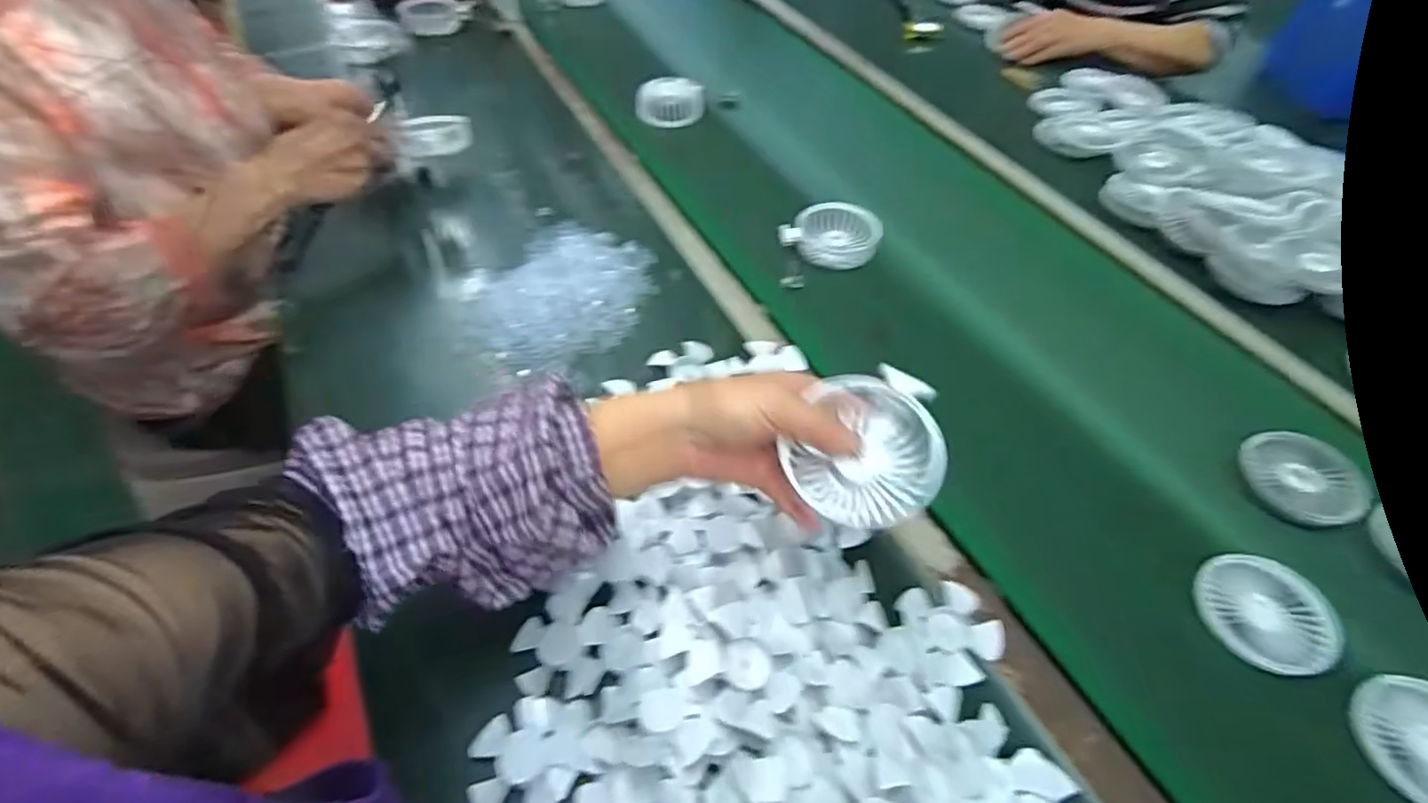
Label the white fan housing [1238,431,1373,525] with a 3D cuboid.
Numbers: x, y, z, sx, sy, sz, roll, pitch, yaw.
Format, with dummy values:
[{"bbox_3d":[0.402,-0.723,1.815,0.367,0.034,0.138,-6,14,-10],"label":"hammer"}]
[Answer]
[{"bbox_3d":[0.500,0.064,0.570,0.087,0.014,0.089,2,51,-2],"label":"white fan housing"}]

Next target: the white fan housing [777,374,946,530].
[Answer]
[{"bbox_3d":[0.094,0.032,0.410,0.084,0.024,0.090,-1,84,12],"label":"white fan housing"}]

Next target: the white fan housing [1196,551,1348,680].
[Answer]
[{"bbox_3d":[0.410,0.154,0.496,0.096,0.011,0.088,2,51,-2],"label":"white fan housing"}]

